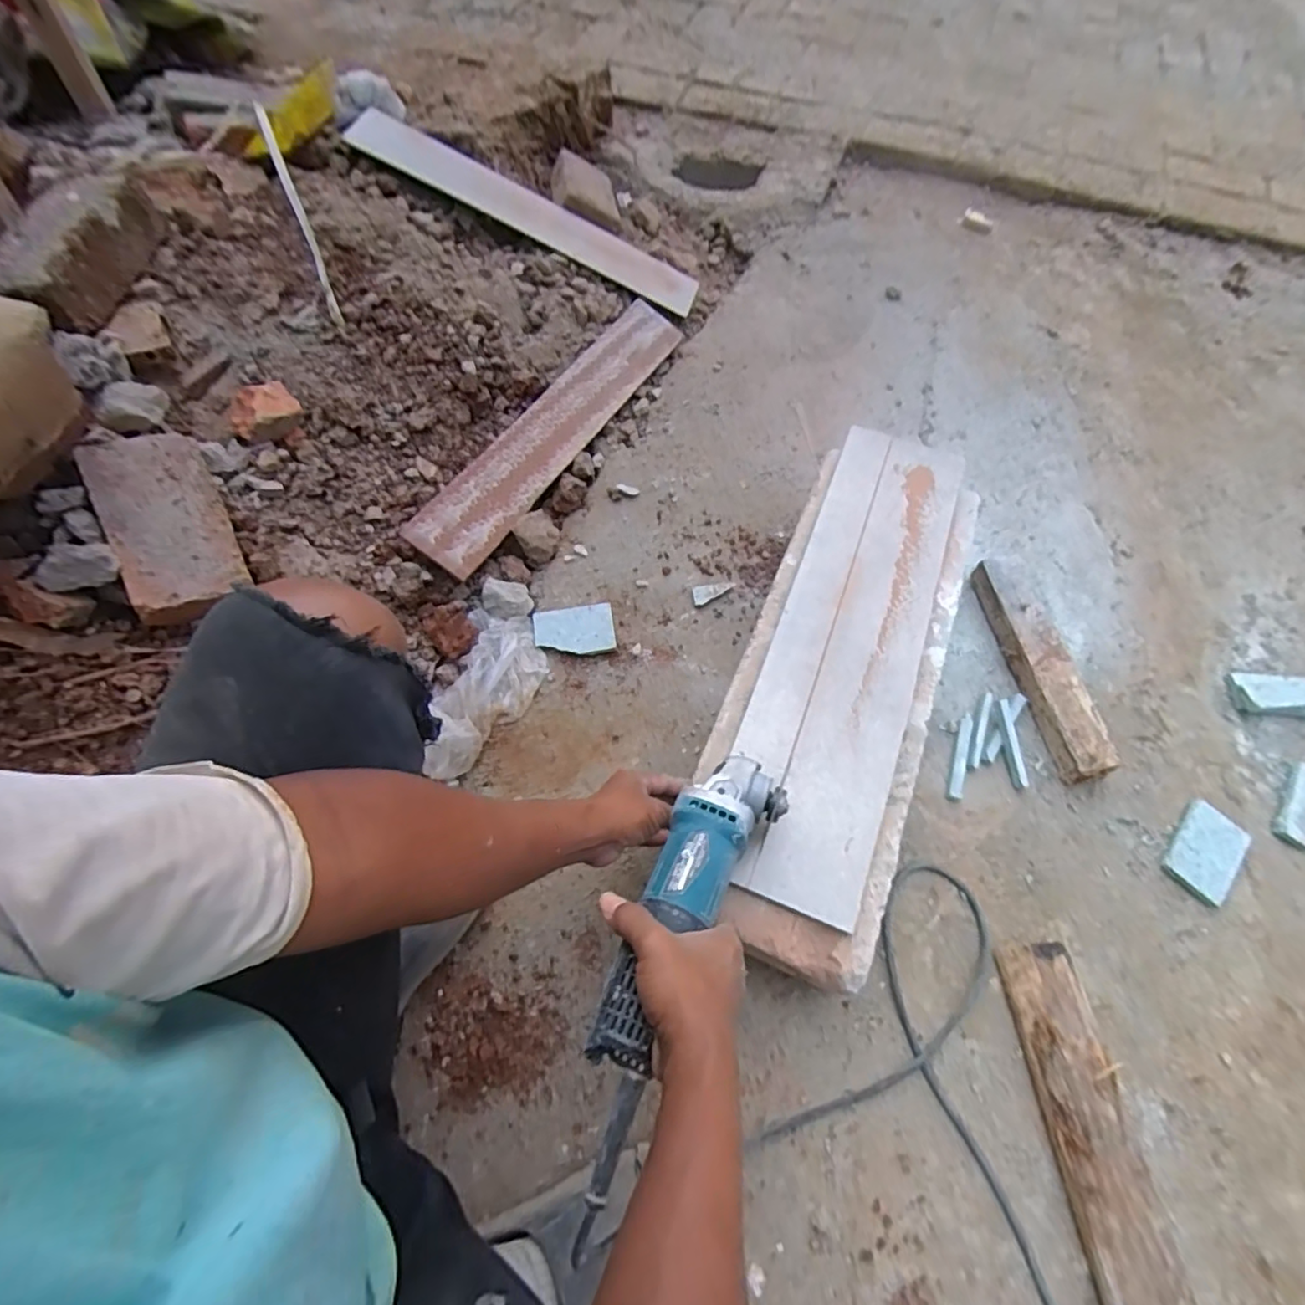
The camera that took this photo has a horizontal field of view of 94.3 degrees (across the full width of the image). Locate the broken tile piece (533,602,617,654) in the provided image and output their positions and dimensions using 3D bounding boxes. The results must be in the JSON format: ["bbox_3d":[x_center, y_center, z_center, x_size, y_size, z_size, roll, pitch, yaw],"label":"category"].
[{"bbox_3d":[-0.100,-0.028,0.776,0.100,0.012,0.067,-8,63,-5],"label":"broken tile piece"}]

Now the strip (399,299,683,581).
[{"bbox_3d":[-0.135,-0.340,0.900,0.106,0.015,0.583,37,66,-4],"label":"strip"}]

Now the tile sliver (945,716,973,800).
[{"bbox_3d":[0.353,0.120,0.694,0.017,0.006,0.104,19,64,9],"label":"tile sliver"}]

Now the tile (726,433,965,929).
[{"bbox_3d":[0.214,-0.025,0.652,0.152,0.010,0.582,21,64,10],"label":"tile"}]

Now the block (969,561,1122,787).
[{"bbox_3d":[0.469,0.013,0.737,0.059,0.045,0.284,-7,62,-5],"label":"block"}]

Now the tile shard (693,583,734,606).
[{"bbox_3d":[0.082,-0.080,0.806,0.060,0.008,0.026,-18,64,-10],"label":"tile shard"}]

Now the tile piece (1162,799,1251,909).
[{"bbox_3d":[0.593,0.214,0.649,0.062,0.011,0.102,42,69,19],"label":"tile piece"}]

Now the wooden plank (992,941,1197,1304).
[{"bbox_3d":[0.377,0.461,0.490,0.057,0.049,0.404,-2,62,-3],"label":"wooden plank"}]

